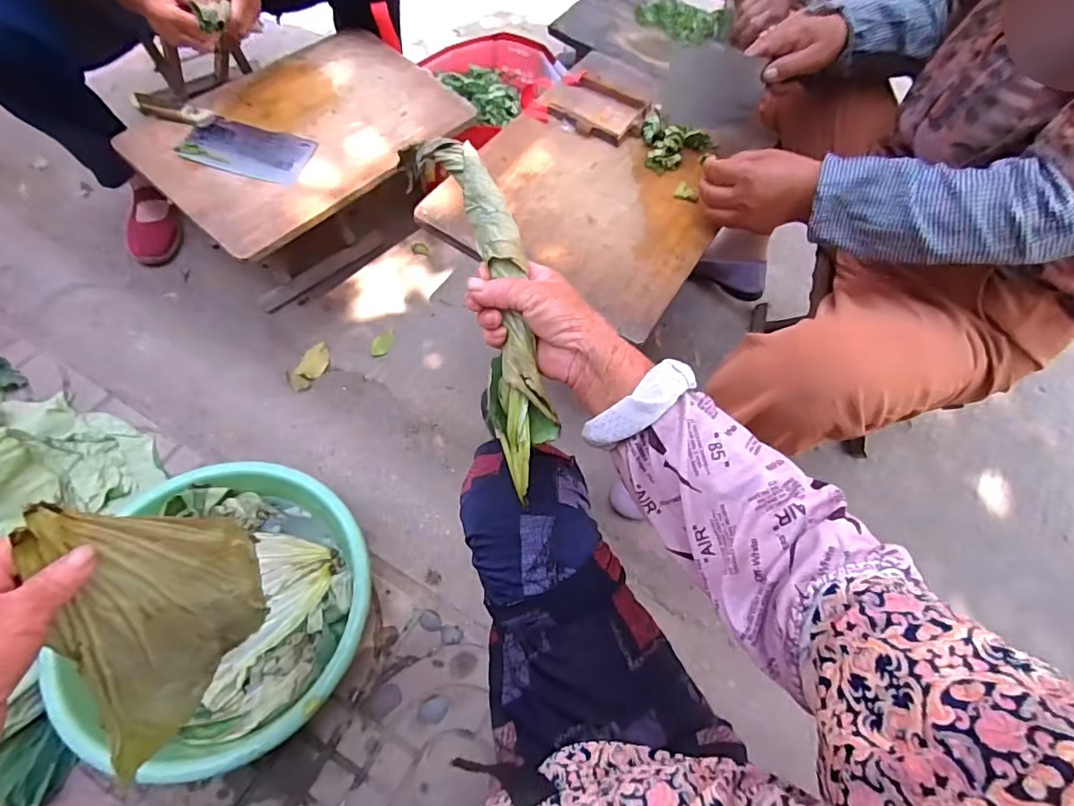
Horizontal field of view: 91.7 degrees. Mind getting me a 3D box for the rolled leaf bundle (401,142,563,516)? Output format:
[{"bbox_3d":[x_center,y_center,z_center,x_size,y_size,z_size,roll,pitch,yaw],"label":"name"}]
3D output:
[{"bbox_3d":[-0.041,-0.078,0.426,0.067,0.066,0.301,-13,88,-13],"label":"rolled leaf bundle"}]

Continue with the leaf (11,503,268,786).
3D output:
[{"bbox_3d":[-0.293,0.165,0.391,0.044,0.242,0.176,20,59,7],"label":"leaf"}]

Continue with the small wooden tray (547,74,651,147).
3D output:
[{"bbox_3d":[0.091,-0.432,0.773,0.140,0.031,0.104,22,59,9],"label":"small wooden tray"}]

